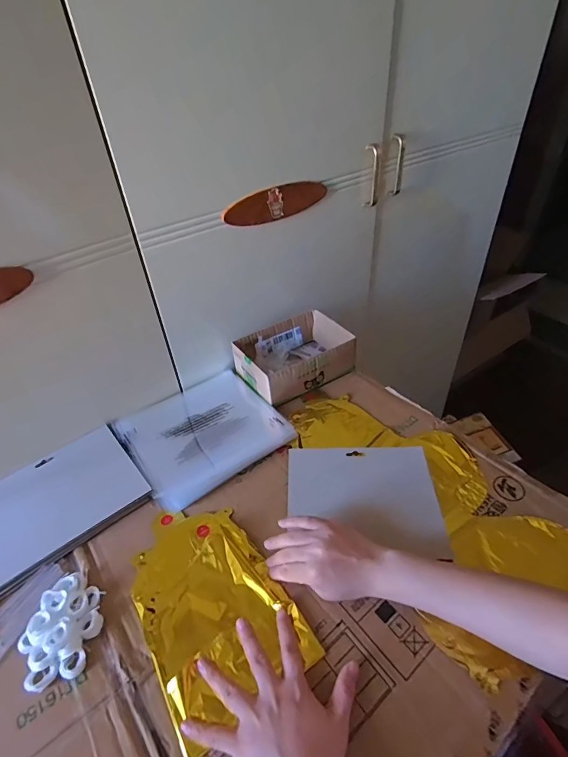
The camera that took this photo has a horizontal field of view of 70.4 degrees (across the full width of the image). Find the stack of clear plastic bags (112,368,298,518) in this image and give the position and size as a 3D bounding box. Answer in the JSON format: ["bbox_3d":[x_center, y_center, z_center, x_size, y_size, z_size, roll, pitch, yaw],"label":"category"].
[{"bbox_3d":[-0.126,0.075,0.640,0.231,0.022,0.219,-28,46,-25],"label":"stack of clear plastic bags"}]

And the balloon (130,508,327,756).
[{"bbox_3d":[-0.085,0.239,0.450,0.146,0.015,0.231,-25,48,-22],"label":"balloon"}]

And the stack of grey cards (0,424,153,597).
[{"bbox_3d":[-0.304,0.162,0.545,0.206,0.022,0.161,-31,47,-28],"label":"stack of grey cards"}]

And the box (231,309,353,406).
[{"bbox_3d":[0.018,-0.035,0.712,0.184,0.074,0.137,-23,45,-22],"label":"box"}]

